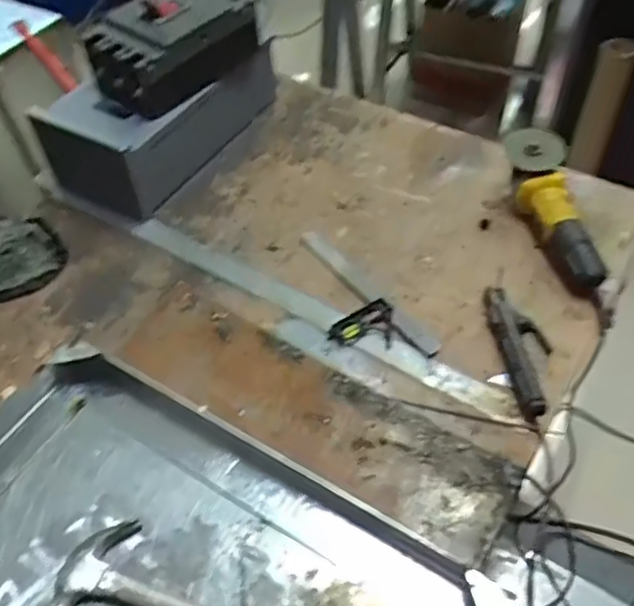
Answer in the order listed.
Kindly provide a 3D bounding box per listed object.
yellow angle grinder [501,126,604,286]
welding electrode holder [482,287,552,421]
[{"bbox_3d":[0.352,-0.138,0.978,0.090,0.100,0.265,-5,49,-2],"label":"yellow angle grinder"},{"bbox_3d":[0.275,0.058,0.869,0.064,0.023,0.207,-5,49,-2],"label":"welding electrode holder"}]

